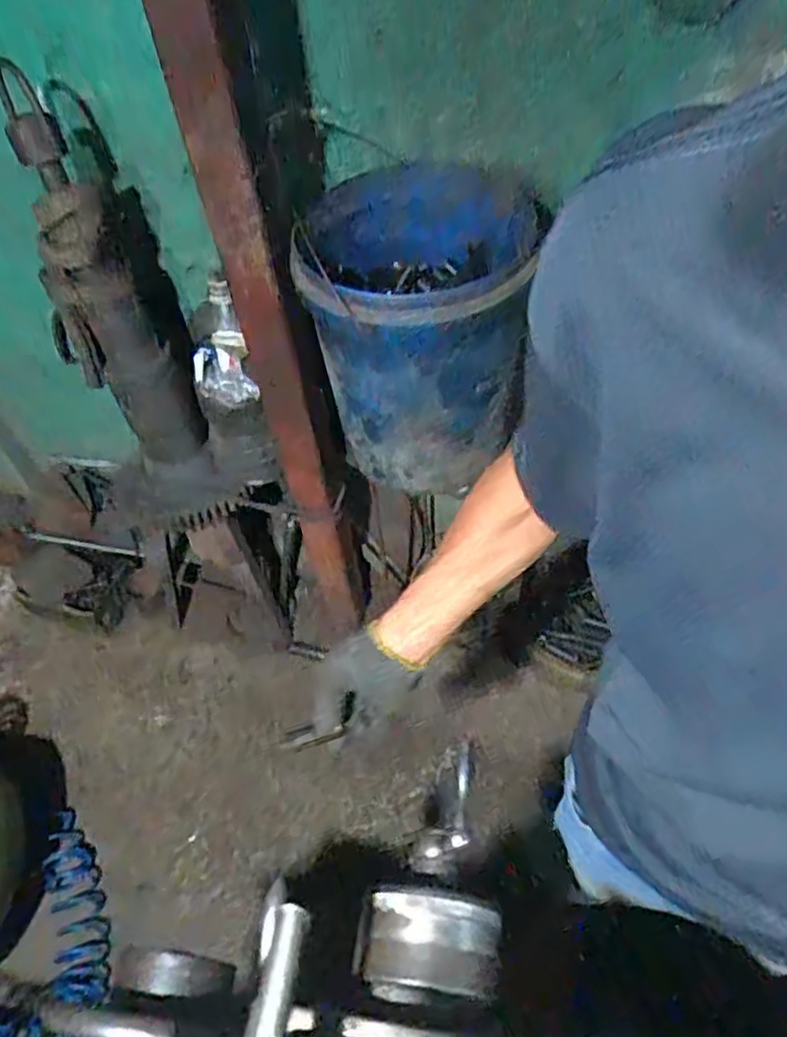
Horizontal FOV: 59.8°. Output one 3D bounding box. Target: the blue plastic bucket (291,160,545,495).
[{"bbox_3d":[0.053,-0.257,0.993,0.302,0.378,0.284,-3,51,3],"label":"blue plastic bucket"}]

